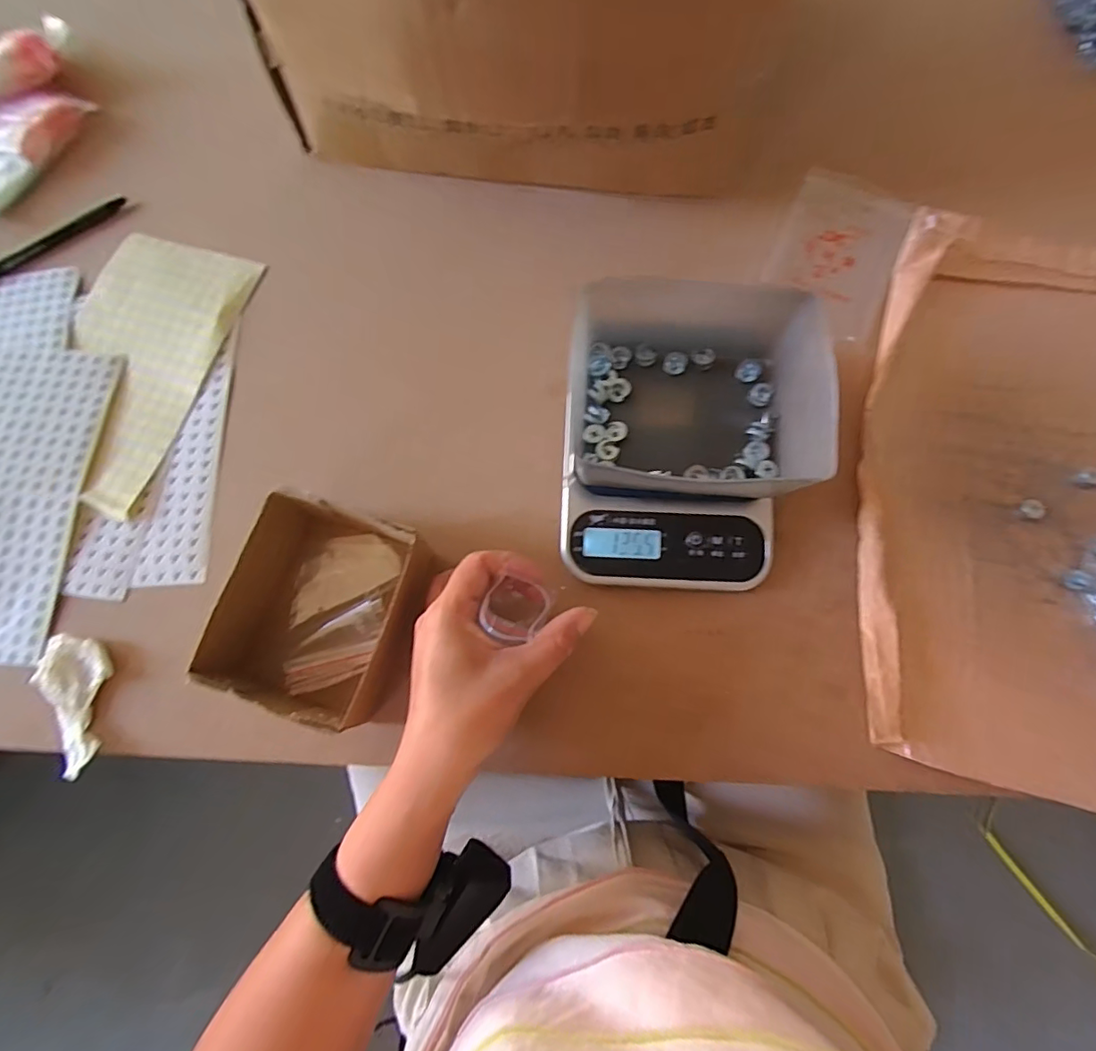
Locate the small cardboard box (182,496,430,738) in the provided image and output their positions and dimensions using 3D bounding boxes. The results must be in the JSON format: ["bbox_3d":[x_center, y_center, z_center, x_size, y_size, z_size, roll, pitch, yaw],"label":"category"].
[{"bbox_3d":[-0.144,0.056,0.354,0.110,0.058,0.131,16,76,5],"label":"small cardboard box"}]

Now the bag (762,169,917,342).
[{"bbox_3d":[0.248,-0.234,0.462,0.097,0.014,0.150,24,75,7],"label":"bag"}]

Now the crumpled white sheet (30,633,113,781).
[{"bbox_3d":[-0.323,0.121,0.360,0.043,0.011,0.092,-11,75,-2],"label":"crumpled white sheet"}]

